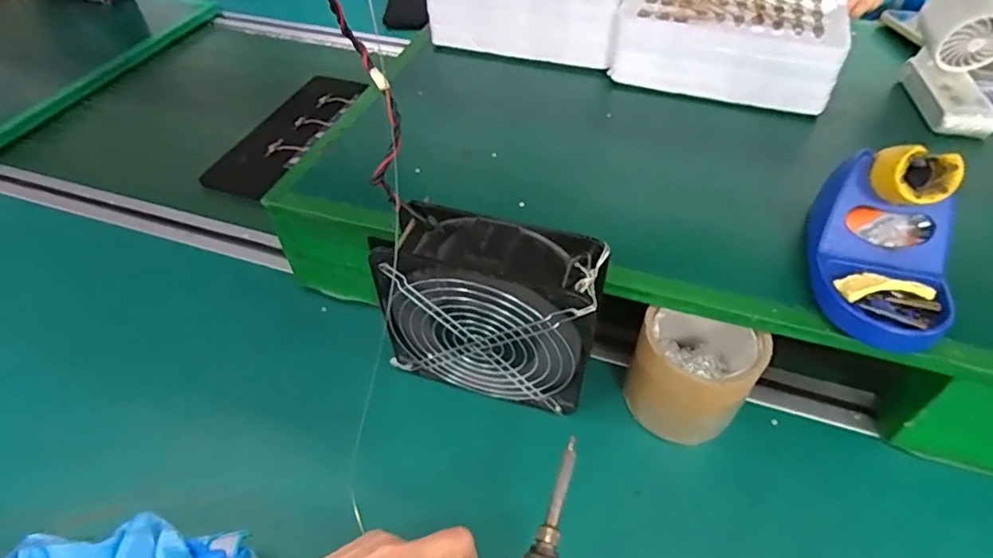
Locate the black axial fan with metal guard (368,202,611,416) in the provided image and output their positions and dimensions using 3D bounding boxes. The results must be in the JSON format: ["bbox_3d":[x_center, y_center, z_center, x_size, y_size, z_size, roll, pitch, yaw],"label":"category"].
[{"bbox_3d":[-0.004,0.026,0.410,0.149,0.148,0.057,13,49,12],"label":"black axial fan with metal guard"}]

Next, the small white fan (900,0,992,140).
[{"bbox_3d":[0.424,-0.196,0.505,0.055,0.098,0.115,7,48,7],"label":"small white fan"}]

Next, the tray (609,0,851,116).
[{"bbox_3d":[0.242,-0.279,0.588,0.205,0.067,0.231,13,49,12],"label":"tray"}]

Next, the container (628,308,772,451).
[{"bbox_3d":[0.151,0.064,0.419,0.079,0.089,0.094,32,56,26],"label":"container"}]

